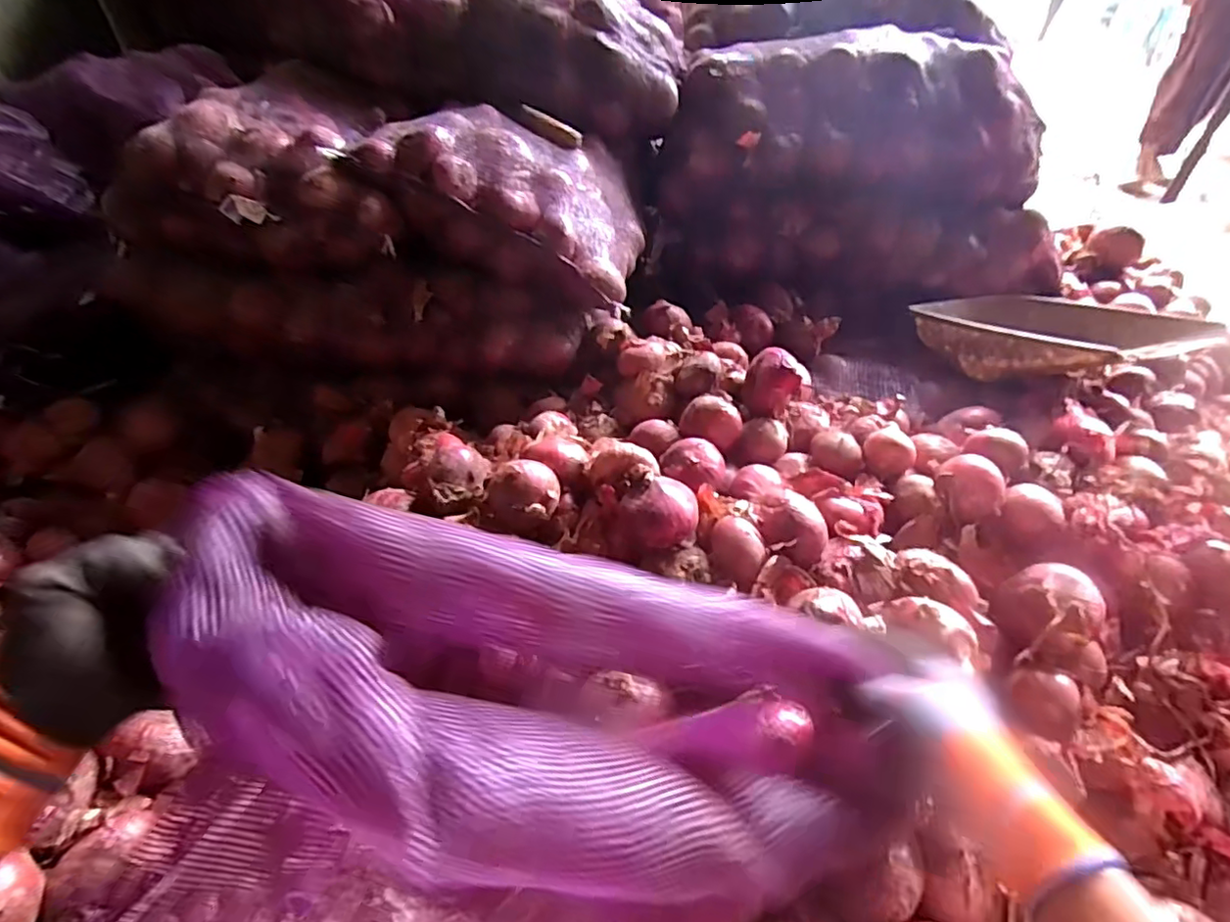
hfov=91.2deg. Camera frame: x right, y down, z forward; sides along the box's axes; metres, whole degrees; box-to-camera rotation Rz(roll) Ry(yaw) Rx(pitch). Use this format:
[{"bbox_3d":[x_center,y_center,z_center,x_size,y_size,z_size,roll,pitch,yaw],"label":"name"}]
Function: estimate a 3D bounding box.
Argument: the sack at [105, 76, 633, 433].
[{"bbox_3d":[-0.347,-0.358,1.001,0.743,0.352,0.403,5,41,4],"label":"sack"}]

